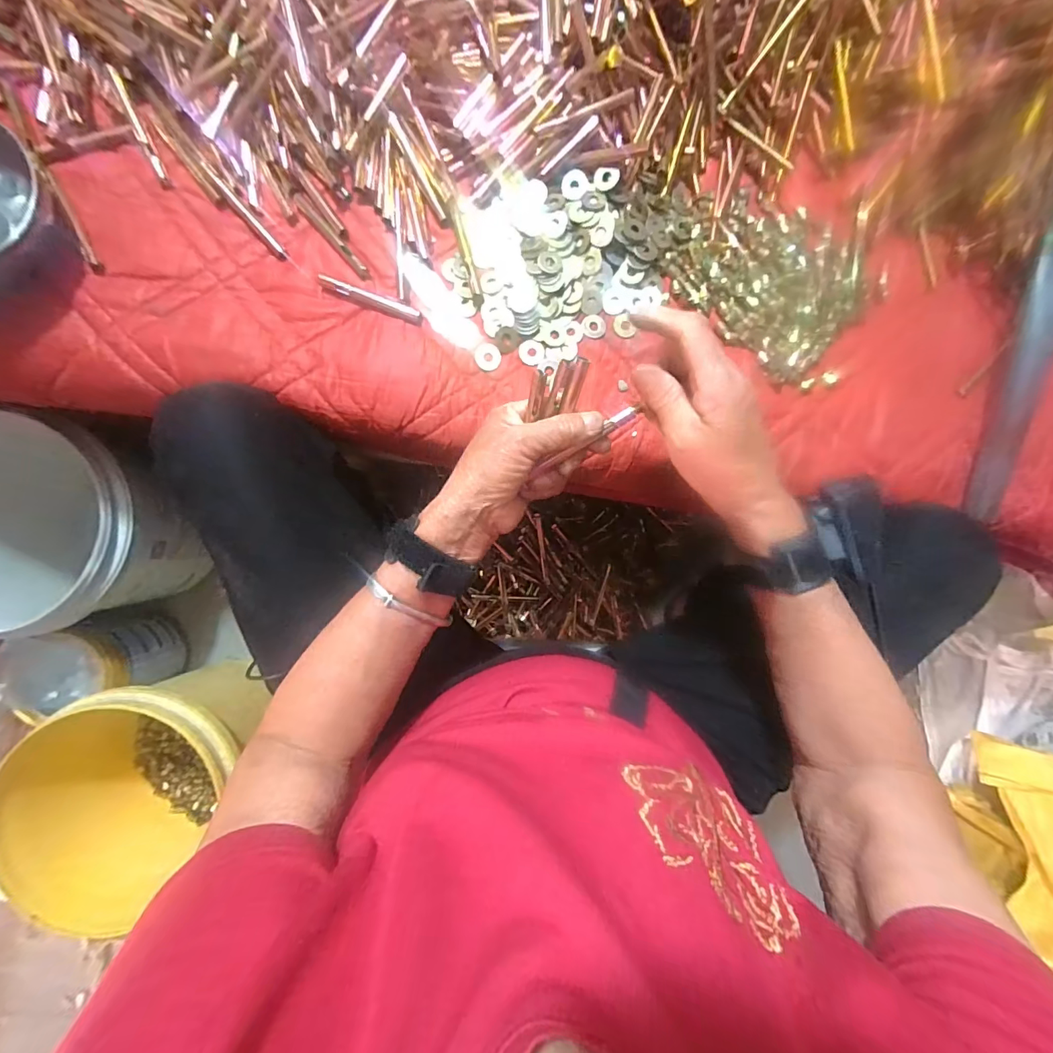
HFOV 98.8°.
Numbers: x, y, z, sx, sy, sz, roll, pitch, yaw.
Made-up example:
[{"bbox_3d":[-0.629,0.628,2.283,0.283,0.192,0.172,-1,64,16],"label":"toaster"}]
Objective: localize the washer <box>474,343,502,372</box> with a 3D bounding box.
[{"bbox_3d":[-0.034,-0.149,0.395,0.022,0.004,0.023,0,89,-4],"label":"washer"}]

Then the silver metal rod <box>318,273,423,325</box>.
[{"bbox_3d":[-0.136,-0.197,0.390,0.093,0.013,0.012,21,87,-3],"label":"silver metal rod"}]

